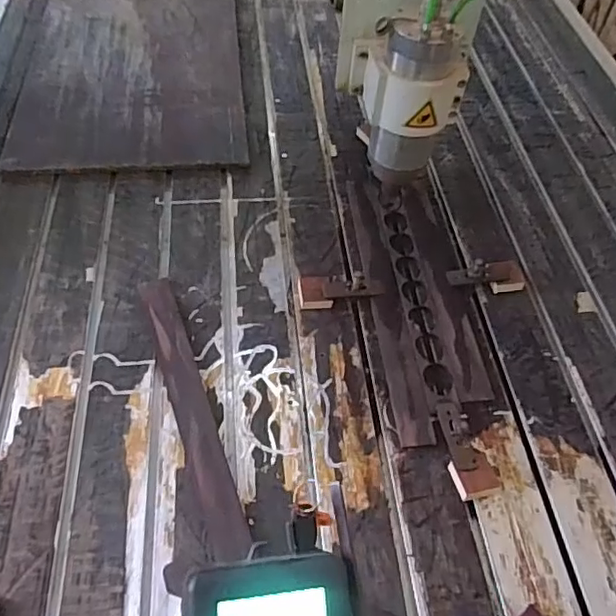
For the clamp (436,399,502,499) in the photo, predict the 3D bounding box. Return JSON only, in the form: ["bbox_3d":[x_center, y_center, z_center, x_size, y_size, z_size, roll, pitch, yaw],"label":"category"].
[{"bbox_3d":[0.206,0.182,0.760,0.056,0.025,0.130,-8,54,-10],"label":"clamp"}]

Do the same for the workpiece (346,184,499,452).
[{"bbox_3d":[0.173,-0.030,0.920,0.152,0.025,0.500,-3,53,-5],"label":"workpiece"}]

